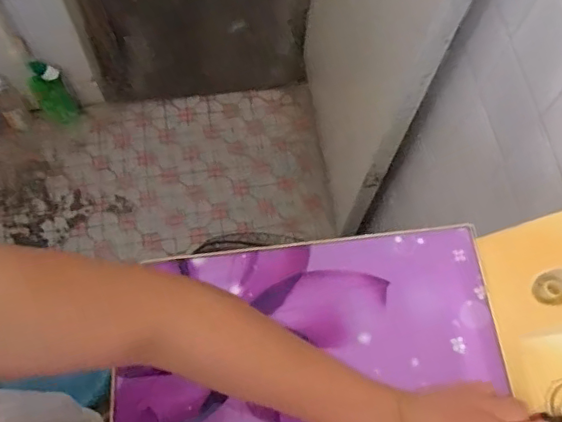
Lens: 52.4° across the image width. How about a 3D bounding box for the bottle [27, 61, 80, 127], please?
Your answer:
[{"bbox_3d":[-0.632,-0.321,1.576,0.079,0.222,0.068,-37,74,-16],"label":"bottle"}]

